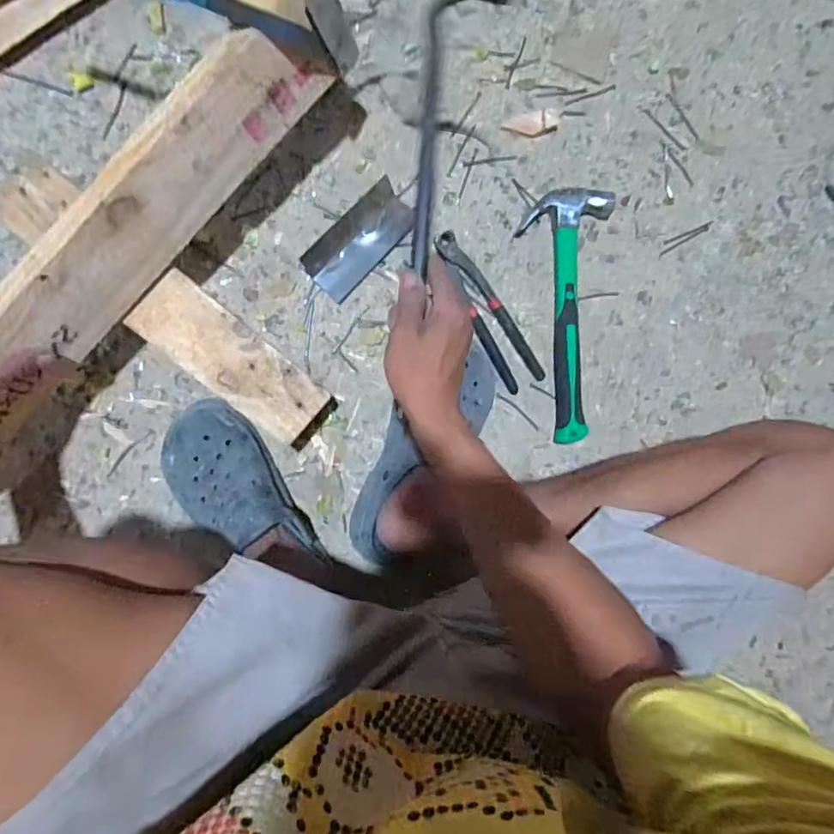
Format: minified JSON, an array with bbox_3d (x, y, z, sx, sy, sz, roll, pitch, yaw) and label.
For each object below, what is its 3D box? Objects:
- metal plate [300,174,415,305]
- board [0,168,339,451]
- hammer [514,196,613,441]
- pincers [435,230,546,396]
[{"bbox_3d":[-0.070,-0.217,0.665,0.147,0.013,0.069,-46,118,-1],"label":"metal plate"},{"bbox_3d":[-0.264,-0.114,0.579,0.394,0.024,0.076,40,89,-7],"label":"board"},{"bbox_3d":[0.183,-0.130,0.701,0.120,0.032,0.325,6,91,-8],"label":"hammer"},{"bbox_3d":[0.086,-0.132,0.688,0.048,0.018,0.219,-33,96,-6],"label":"pincers"}]

